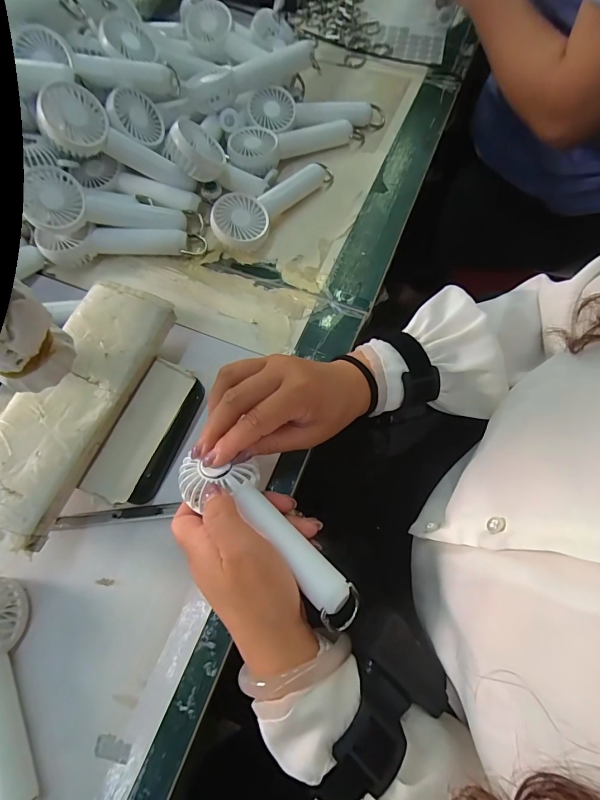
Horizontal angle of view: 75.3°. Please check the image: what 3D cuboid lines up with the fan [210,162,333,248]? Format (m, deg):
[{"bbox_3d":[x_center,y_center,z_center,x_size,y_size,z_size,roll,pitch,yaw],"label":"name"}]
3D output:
[{"bbox_3d":[-0.028,-0.217,0.416,0.049,0.038,0.161,36,73,14],"label":"fan"}]

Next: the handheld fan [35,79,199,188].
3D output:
[{"bbox_3d":[-0.181,-0.257,0.397,0.143,0.032,0.053,17,63,-35],"label":"handheld fan"}]

